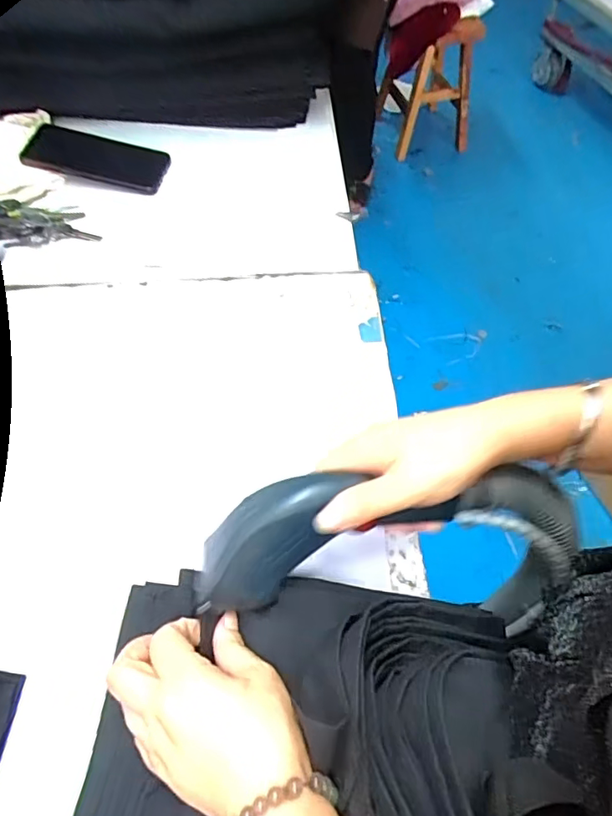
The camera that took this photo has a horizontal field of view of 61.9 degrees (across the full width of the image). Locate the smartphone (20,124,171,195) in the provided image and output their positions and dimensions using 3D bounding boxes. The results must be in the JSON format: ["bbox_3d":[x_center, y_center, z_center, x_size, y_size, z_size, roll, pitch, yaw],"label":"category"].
[{"bbox_3d":[-0.256,-0.308,0.627,0.168,0.011,0.076,14,65,-1],"label":"smartphone"}]

